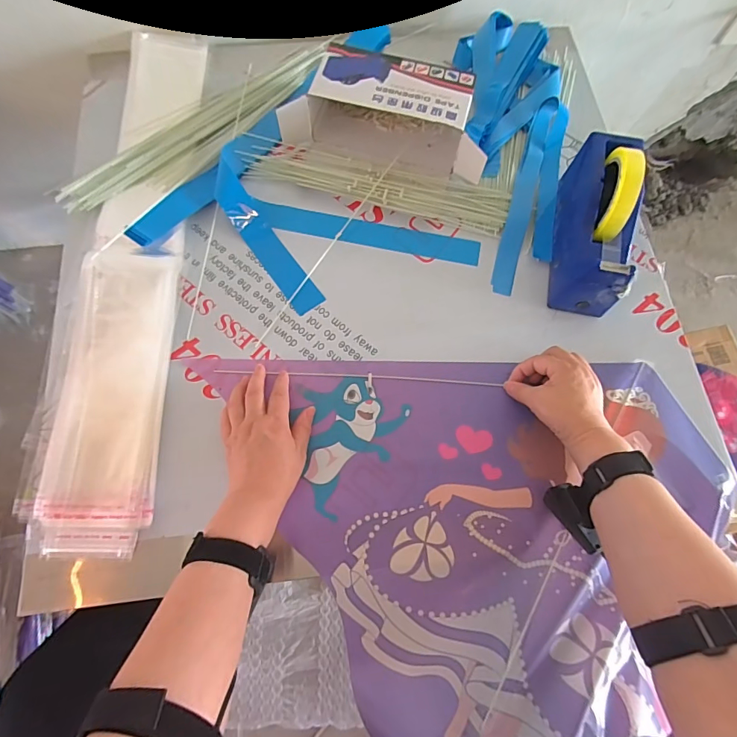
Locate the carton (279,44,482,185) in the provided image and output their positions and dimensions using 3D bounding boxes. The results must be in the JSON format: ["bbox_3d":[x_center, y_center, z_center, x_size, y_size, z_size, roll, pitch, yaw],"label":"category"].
[{"bbox_3d":[0.027,-0.351,0.585,0.271,0.074,0.135,12,72,2],"label":"carton"}]

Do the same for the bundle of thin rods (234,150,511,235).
[{"bbox_3d":[0.010,-0.261,0.589,0.371,0.017,0.078,12,72,2],"label":"bundle of thin rods"}]

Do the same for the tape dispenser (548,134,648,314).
[{"bbox_3d":[0.282,-0.181,0.509,0.068,0.128,0.205,10,72,1],"label":"tape dispenser"}]

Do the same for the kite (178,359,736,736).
[{"bbox_3d":[0.099,0.179,0.425,0.549,0.075,0.392,0,72,-2],"label":"kite"}]

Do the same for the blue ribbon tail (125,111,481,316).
[{"bbox_3d":[-0.078,-0.173,0.560,0.375,0.032,0.263,36,76,6],"label":"blue ribbon tail"}]

